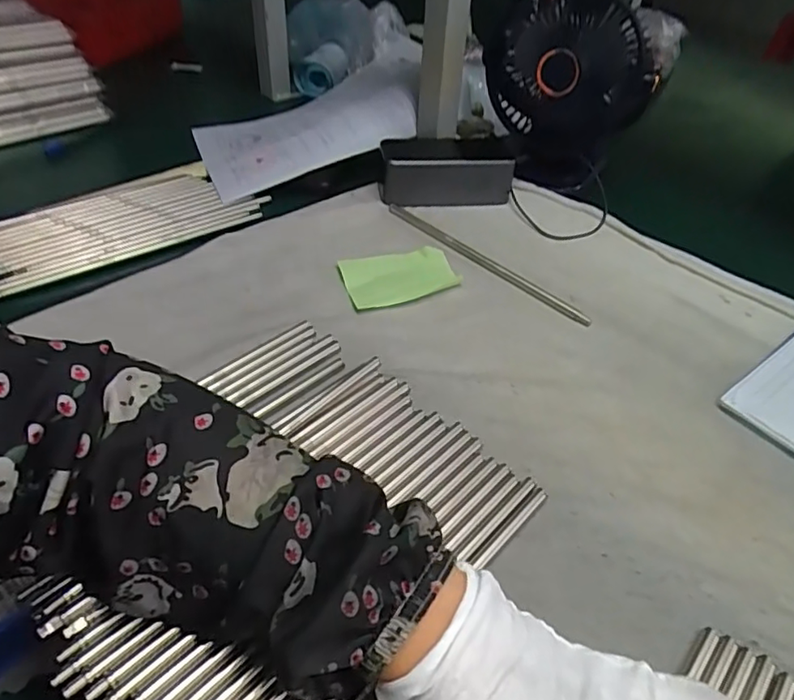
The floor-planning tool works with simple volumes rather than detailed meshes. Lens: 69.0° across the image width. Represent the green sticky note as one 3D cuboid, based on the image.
[{"bbox_3d":[0.002,-0.063,0.479,0.092,0.011,0.061,-11,44,-18],"label":"green sticky note"}]

